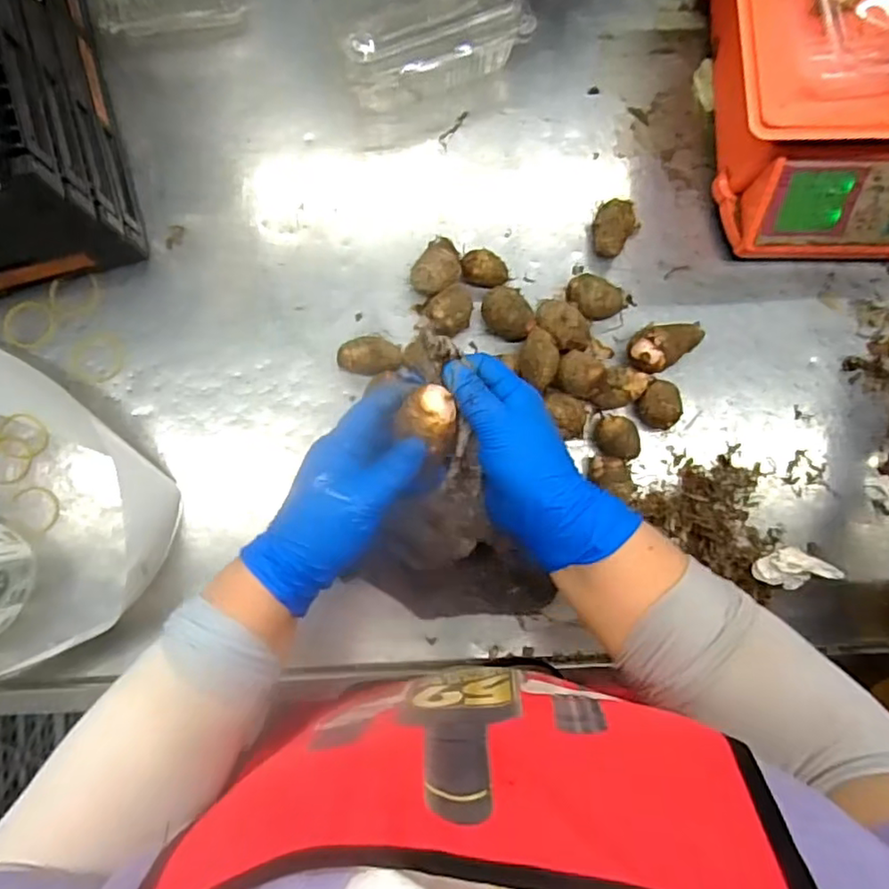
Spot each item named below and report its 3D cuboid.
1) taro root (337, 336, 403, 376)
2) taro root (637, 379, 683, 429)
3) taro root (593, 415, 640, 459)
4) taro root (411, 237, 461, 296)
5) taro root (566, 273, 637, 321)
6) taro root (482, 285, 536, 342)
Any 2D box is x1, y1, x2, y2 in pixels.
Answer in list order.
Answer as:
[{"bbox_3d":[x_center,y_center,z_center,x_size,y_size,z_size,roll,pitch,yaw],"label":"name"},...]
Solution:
[{"bbox_3d":[-0.064,-0.076,0.540,0.055,0.026,0.033,2,84,-1],"label":"taro root"},{"bbox_3d":[0.190,-0.034,0.549,0.038,0.043,0.037,0,84,-2],"label":"taro root"},{"bbox_3d":[0.150,-0.005,0.541,0.040,0.033,0.035,7,84,-1],"label":"taro root"},{"bbox_3d":[-0.006,-0.155,0.551,0.037,0.037,0.052,36,84,2],"label":"taro root"},{"bbox_3d":[0.141,-0.128,0.554,0.066,0.035,0.036,9,84,-1],"label":"taro root"},{"bbox_3d":[0.056,-0.114,0.547,0.048,0.041,0.042,34,84,2],"label":"taro root"}]

